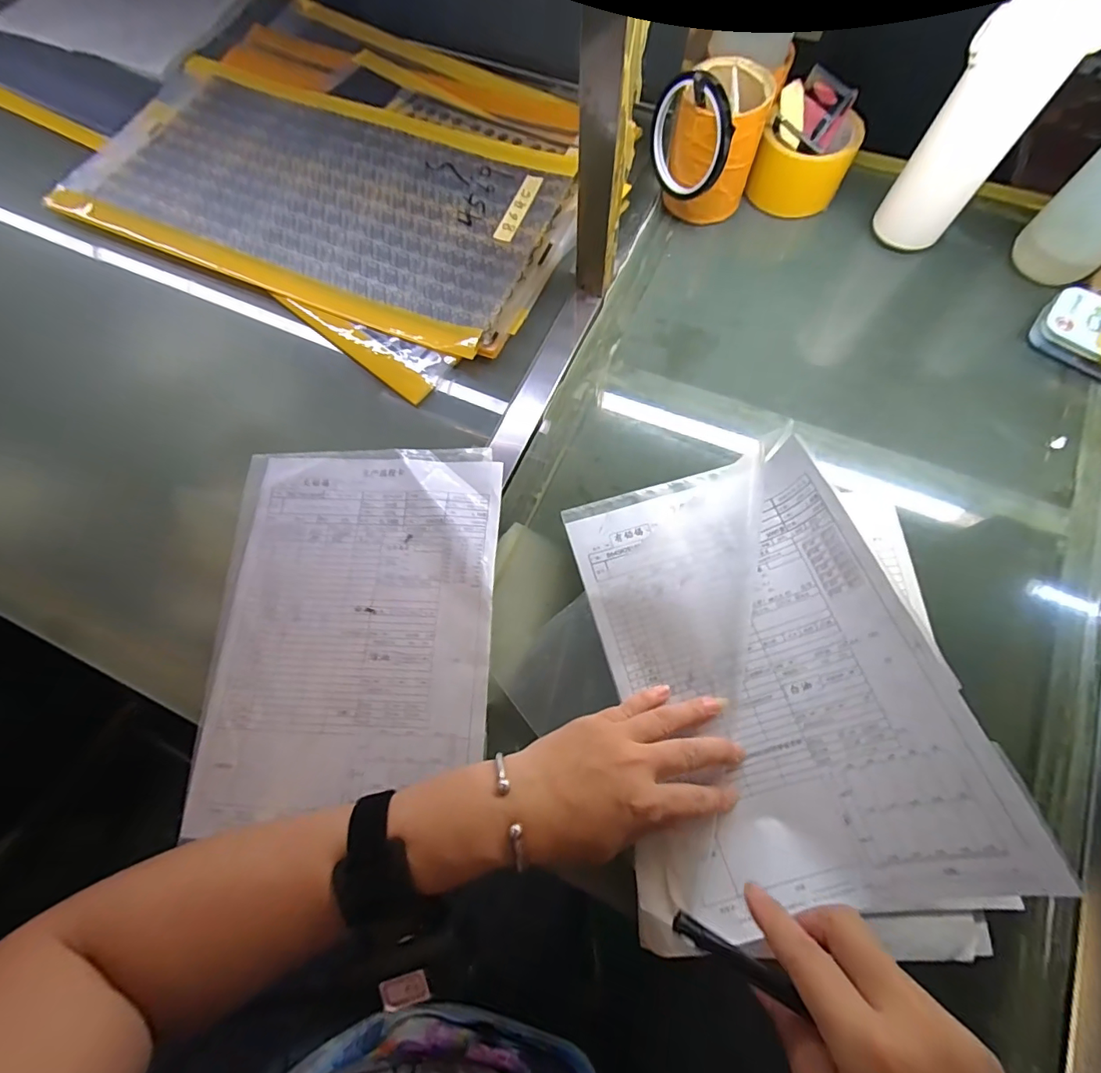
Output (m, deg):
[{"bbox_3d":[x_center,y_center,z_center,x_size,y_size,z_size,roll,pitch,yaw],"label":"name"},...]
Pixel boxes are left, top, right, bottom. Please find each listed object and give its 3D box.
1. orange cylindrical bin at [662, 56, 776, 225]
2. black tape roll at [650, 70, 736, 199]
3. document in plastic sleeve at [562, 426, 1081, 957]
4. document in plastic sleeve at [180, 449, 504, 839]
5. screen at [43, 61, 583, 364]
[{"bbox_3d":[0.157,-0.381,0.479,0.088,0.123,0.080,-1,72,2],"label":"orange cylindrical bin"},{"bbox_3d":[0.125,-0.365,0.452,0.018,0.090,0.091,-29,47,-23],"label":"black tape roll"},{"bbox_3d":[0.144,0.097,0.328,0.207,0.076,0.332,-10,71,-1],"label":"document in plastic sleeve"},{"bbox_3d":[-0.152,0.059,0.393,0.218,0.011,0.280,-2,71,-1],"label":"document in plastic sleeve"},{"bbox_3d":[-0.260,-0.389,0.544,0.535,0.010,0.281,22,74,9],"label":"screen"}]

